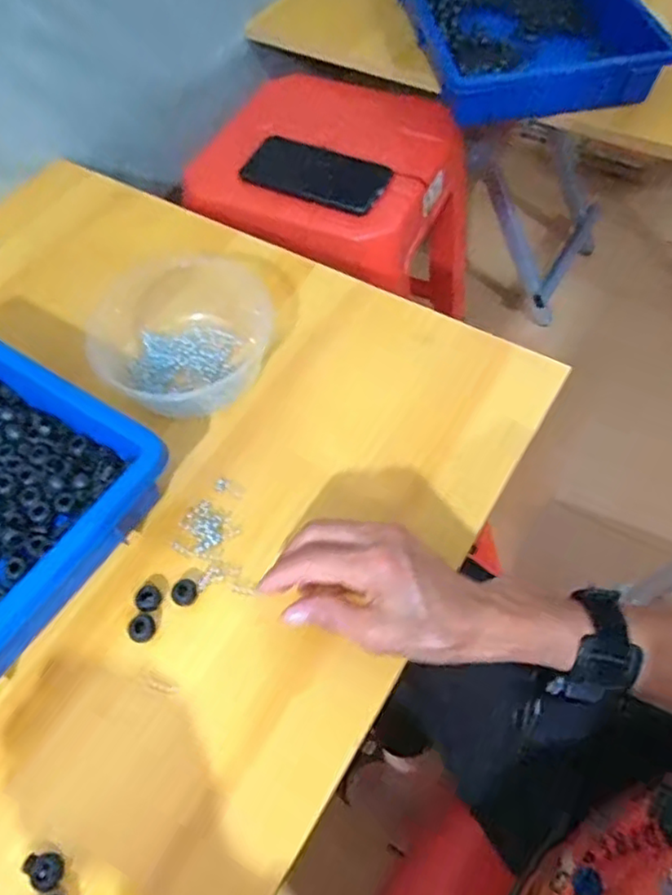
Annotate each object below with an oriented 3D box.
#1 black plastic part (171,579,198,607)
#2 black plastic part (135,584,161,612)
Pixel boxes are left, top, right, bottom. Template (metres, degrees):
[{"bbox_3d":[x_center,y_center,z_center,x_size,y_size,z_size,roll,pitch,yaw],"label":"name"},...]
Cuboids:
[{"bbox_3d":[-0.098,0.094,0.413,0.017,0.006,0.016,-1,58,2],"label":"black plastic part"},{"bbox_3d":[-0.122,0.097,0.413,0.016,0.009,0.016,-1,58,2],"label":"black plastic part"}]

